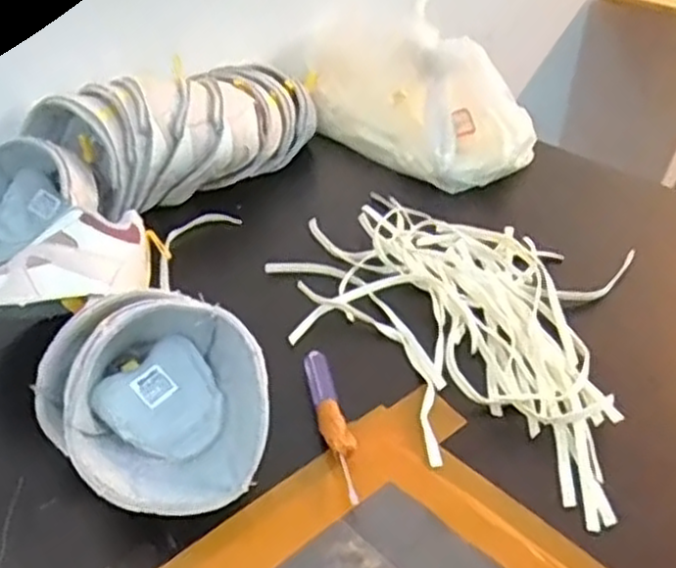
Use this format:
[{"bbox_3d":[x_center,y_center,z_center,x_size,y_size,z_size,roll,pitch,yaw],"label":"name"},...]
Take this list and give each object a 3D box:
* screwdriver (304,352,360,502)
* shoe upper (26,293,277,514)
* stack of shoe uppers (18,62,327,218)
[{"bbox_3d":[-0.002,0.084,0.466,0.017,0.010,0.116,-9,36,-13],"label":"screwdriver"},{"bbox_3d":[-0.104,0.064,0.433,0.120,0.079,0.134,-17,39,-22],"label":"shoe upper"},{"bbox_3d":[-0.126,-0.144,0.693,0.271,0.094,0.107,-24,42,-30],"label":"stack of shoe uppers"}]

